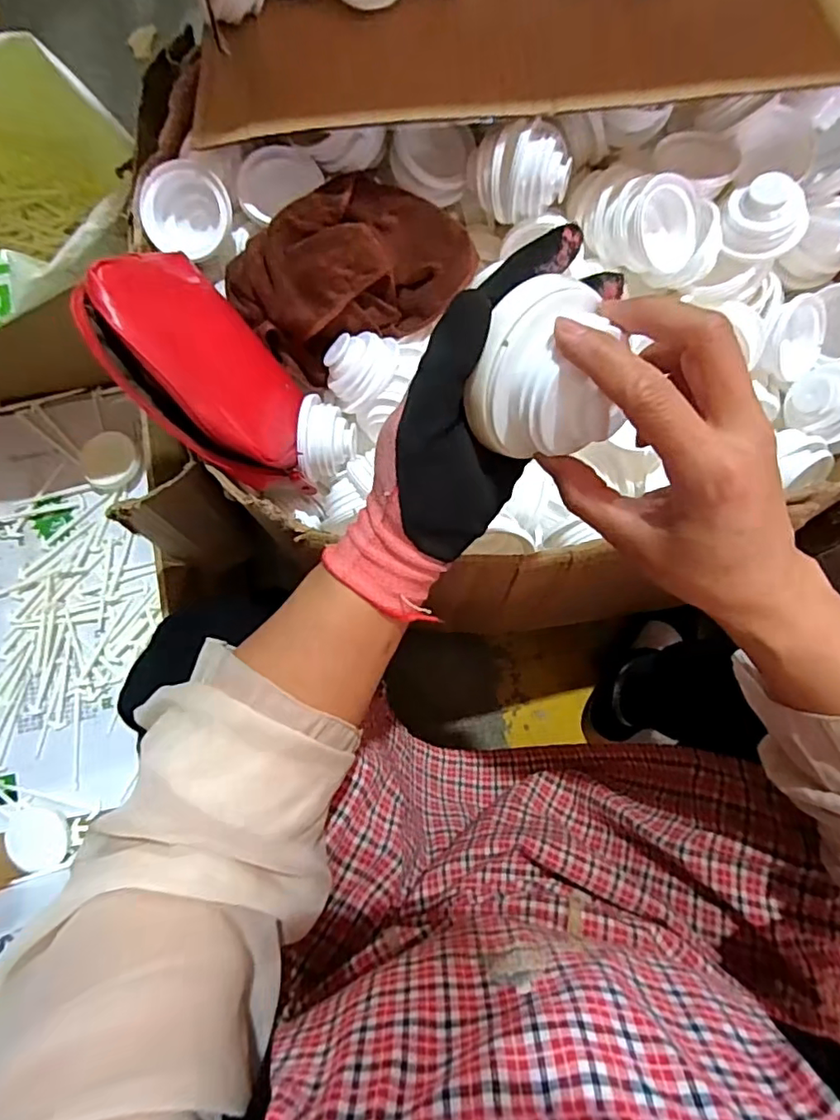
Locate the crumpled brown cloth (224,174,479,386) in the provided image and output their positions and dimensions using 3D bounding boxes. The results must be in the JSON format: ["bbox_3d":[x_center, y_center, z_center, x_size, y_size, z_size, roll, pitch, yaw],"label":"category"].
[{"bbox_3d":[-0.055,-0.247,0.495,0.188,0.052,0.135,-41,85,-7],"label":"crumpled brown cloth"}]

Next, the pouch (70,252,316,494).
[{"bbox_3d":[-0.166,-0.139,0.458,0.064,0.149,0.206,-31,94,34],"label":"pouch"}]

